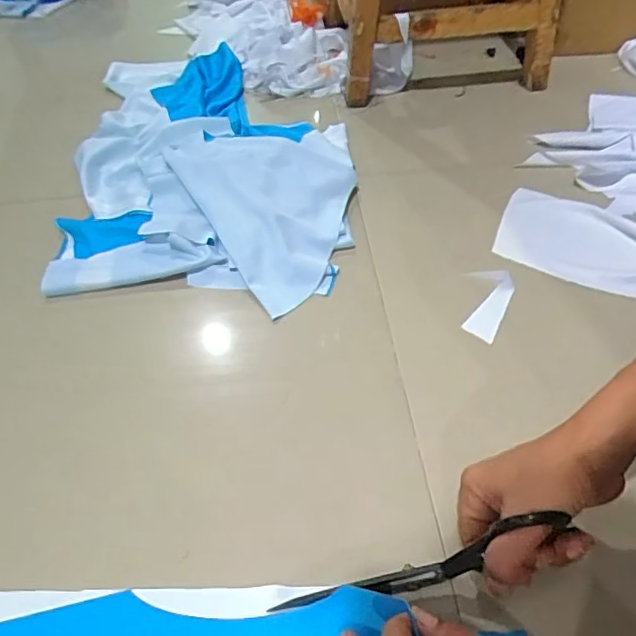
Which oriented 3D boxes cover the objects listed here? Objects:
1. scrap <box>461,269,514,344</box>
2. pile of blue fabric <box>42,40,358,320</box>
[{"bbox_3d":[0.183,-0.020,0.619,0.053,0.010,0.101,22,53,21],"label":"scrap"},{"bbox_3d":[-0.143,-0.234,0.779,0.368,0.070,0.561,-5,49,-1],"label":"pile of blue fabric"}]

